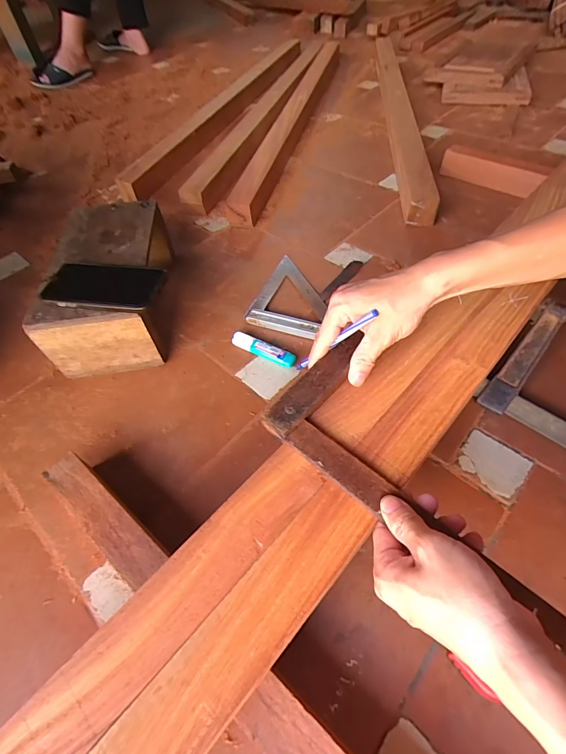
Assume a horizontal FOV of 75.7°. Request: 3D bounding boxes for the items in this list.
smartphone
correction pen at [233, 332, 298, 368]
[{"bbox_3d":[-0.242,-0.125,0.490,0.158,0.011,0.076,6,55,8],"label":"smartphone"},{"bbox_3d":[-0.031,-0.042,0.562,0.108,0.019,0.021,23,59,19],"label":"correction pen"}]

